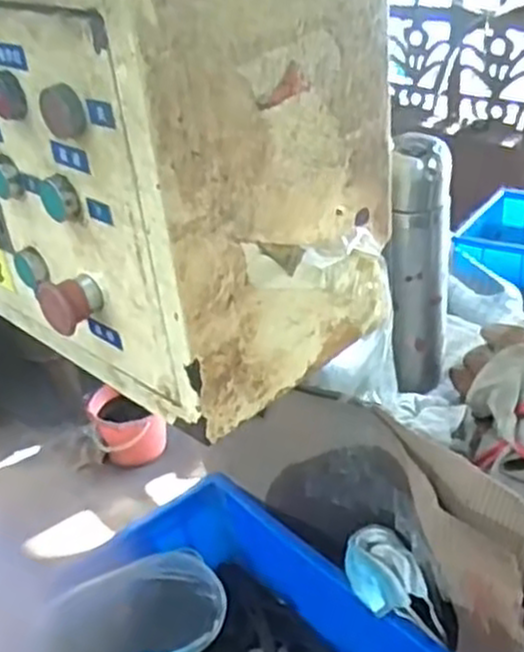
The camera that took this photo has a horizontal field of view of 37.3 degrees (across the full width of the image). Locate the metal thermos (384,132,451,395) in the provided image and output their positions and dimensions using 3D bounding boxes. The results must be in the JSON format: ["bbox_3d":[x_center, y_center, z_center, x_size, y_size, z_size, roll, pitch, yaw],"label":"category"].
[{"bbox_3d":[0.141,-0.048,0.702,0.052,0.234,0.048,4,32,17],"label":"metal thermos"}]

